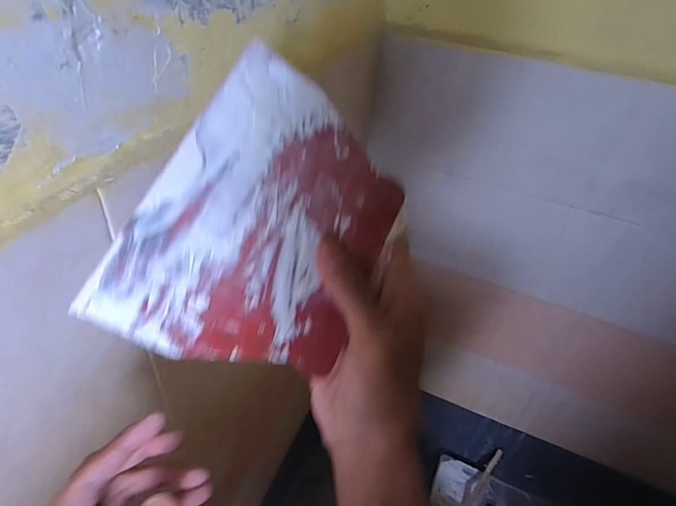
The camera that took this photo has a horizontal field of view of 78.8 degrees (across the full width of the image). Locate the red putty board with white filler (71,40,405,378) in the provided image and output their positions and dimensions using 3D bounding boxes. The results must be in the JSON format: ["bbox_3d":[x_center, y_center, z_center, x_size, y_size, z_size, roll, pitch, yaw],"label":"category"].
[{"bbox_3d":[-0.032,-0.016,0.234,0.004,0.129,0.171,-13,48,60],"label":"red putty board with white filler"}]

